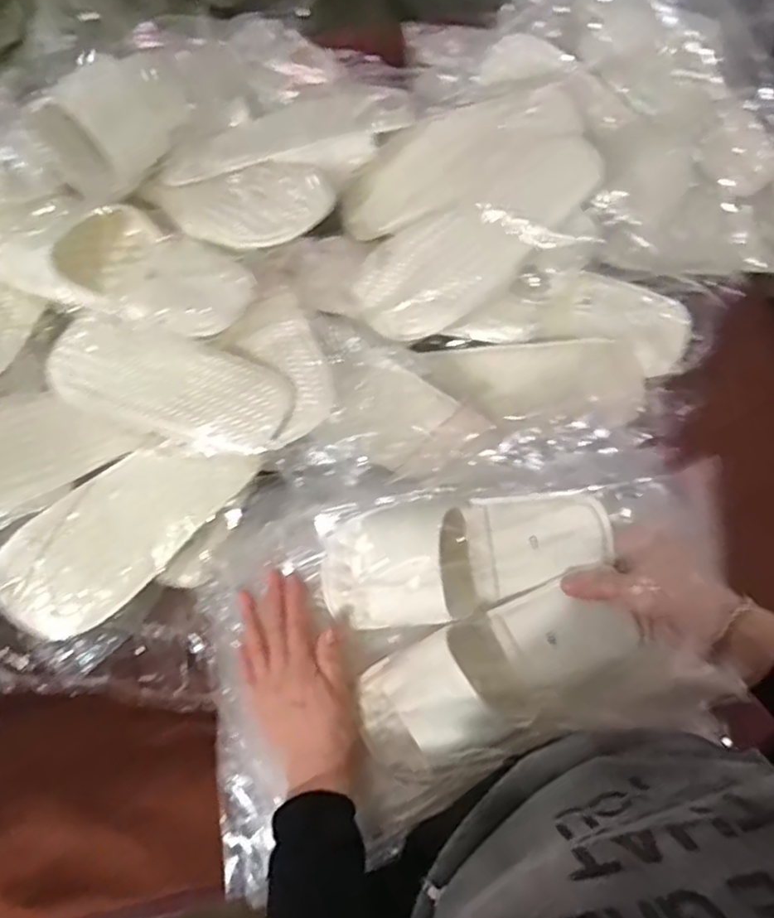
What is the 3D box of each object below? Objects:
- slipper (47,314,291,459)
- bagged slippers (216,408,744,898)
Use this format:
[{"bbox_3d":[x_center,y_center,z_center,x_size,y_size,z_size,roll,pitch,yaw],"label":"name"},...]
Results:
[{"bbox_3d":[-0.188,-0.064,0.537,0.231,0.046,0.089,24,69,10],"label":"slipper"},{"bbox_3d":[0.020,0.132,0.516,0.362,0.128,0.267,-18,68,-7],"label":"bagged slippers"}]

